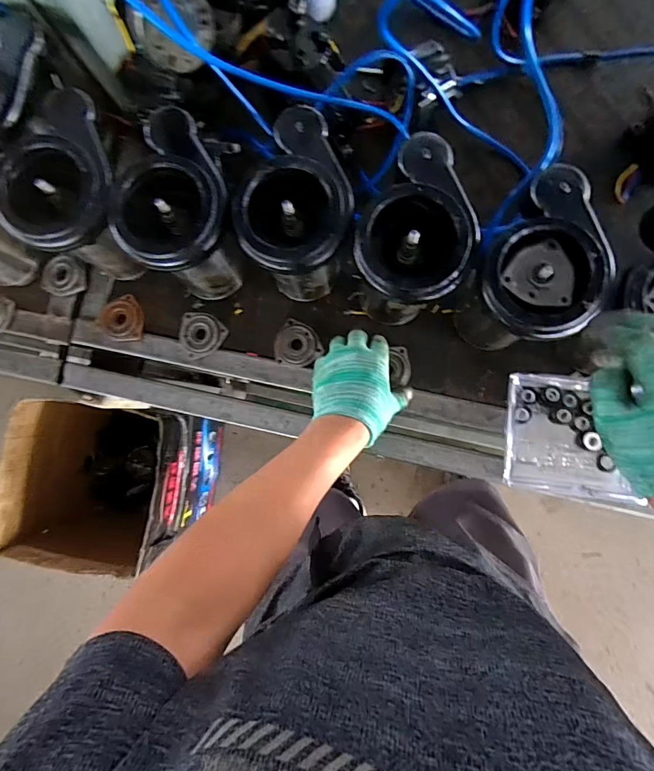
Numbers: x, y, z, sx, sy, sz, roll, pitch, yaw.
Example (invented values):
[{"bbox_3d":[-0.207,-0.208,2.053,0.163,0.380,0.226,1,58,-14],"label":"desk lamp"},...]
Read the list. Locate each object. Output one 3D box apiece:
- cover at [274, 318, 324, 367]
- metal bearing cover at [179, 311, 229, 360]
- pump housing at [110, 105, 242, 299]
[{"bbox_3d":[-0.040,-0.059,0.589,0.066,0.011,0.064,10,88,4],"label":"cover"},{"bbox_3d":[-0.183,-0.079,0.603,0.067,0.015,0.066,-26,86,2],"label":"metal bearing cover"},{"bbox_3d":[-0.167,-0.202,0.520,0.121,0.179,0.166,-19,86,3],"label":"pump housing"}]

